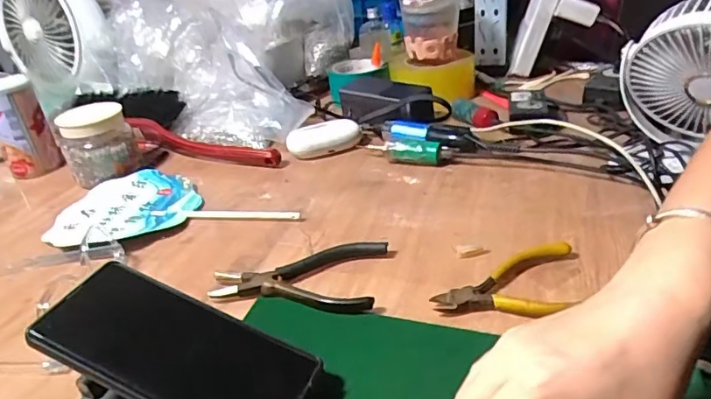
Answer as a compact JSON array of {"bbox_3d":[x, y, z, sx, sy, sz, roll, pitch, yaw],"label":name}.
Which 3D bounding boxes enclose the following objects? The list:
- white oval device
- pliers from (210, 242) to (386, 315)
[{"bbox_3d":[-0.038,-0.076,0.652,0.091,0.031,0.045,-12,30,-9],"label":"white oval device"},{"bbox_3d":[-0.046,0.062,0.436,0.134,0.013,0.078,1,31,13],"label":"pliers"}]

